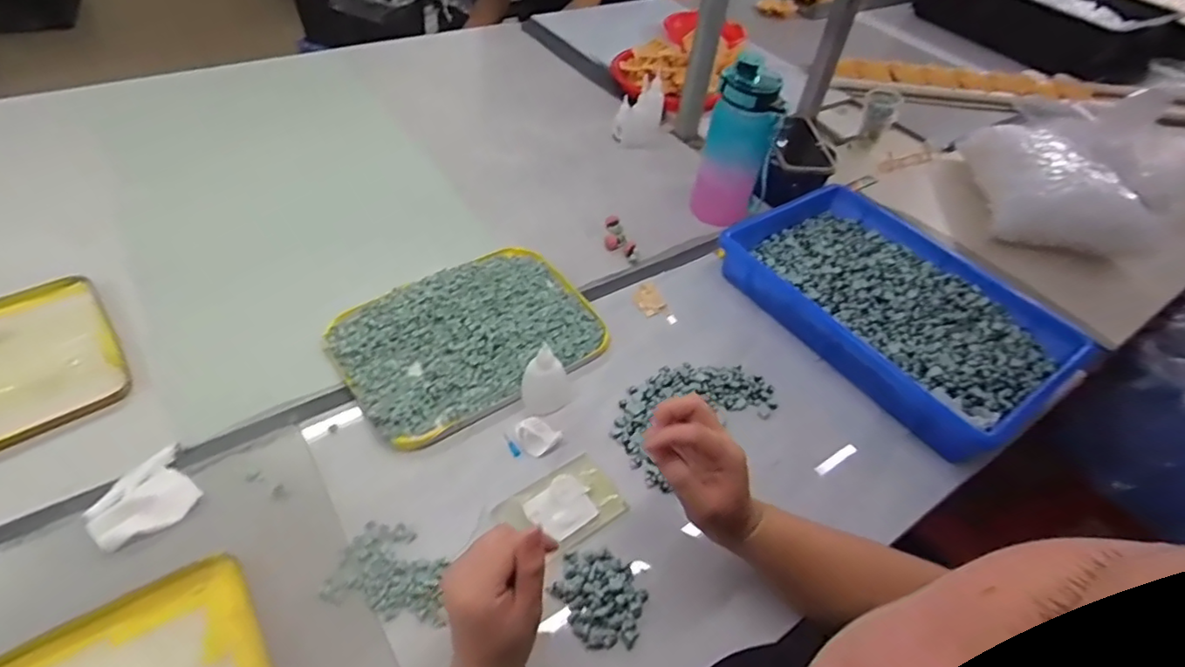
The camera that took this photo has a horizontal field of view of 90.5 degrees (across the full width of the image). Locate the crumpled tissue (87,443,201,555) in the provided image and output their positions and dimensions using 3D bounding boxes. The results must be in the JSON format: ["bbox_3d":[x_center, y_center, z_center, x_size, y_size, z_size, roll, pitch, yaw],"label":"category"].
[{"bbox_3d":[-0.391,0.142,0.509,0.076,0.012,0.075,-33,58,-32],"label":"crumpled tissue"}]

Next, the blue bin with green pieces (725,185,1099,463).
[{"bbox_3d":[0.362,-0.034,0.714,0.252,0.075,0.369,-23,53,-26],"label":"blue bin with green pieces"}]

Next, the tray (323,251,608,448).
[{"bbox_3d":[-0.135,0.001,0.659,0.271,0.028,0.202,-25,54,-27],"label":"tray"}]

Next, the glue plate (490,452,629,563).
[{"bbox_3d":[-0.028,0.157,0.534,0.103,0.009,0.069,-25,54,-27],"label":"glue plate"}]

